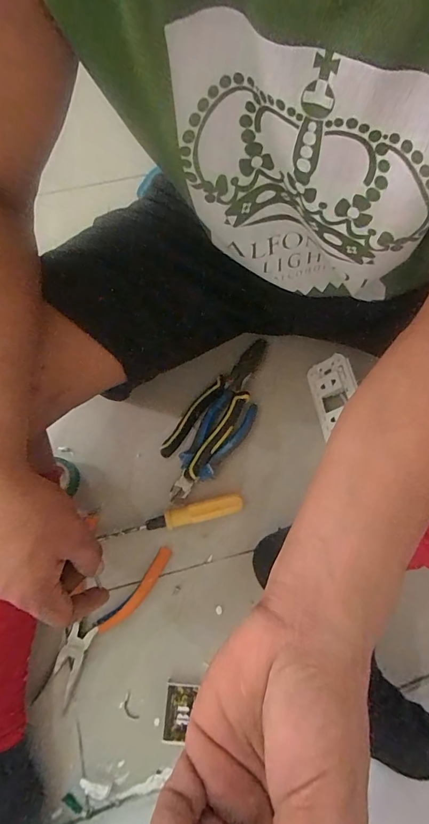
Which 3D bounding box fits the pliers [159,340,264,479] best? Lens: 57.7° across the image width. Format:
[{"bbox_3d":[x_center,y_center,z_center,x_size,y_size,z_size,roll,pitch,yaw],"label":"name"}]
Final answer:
[{"bbox_3d":[0.011,-0.015,0.504,0.060,0.026,0.208,34,75,10],"label":"pliers"}]

